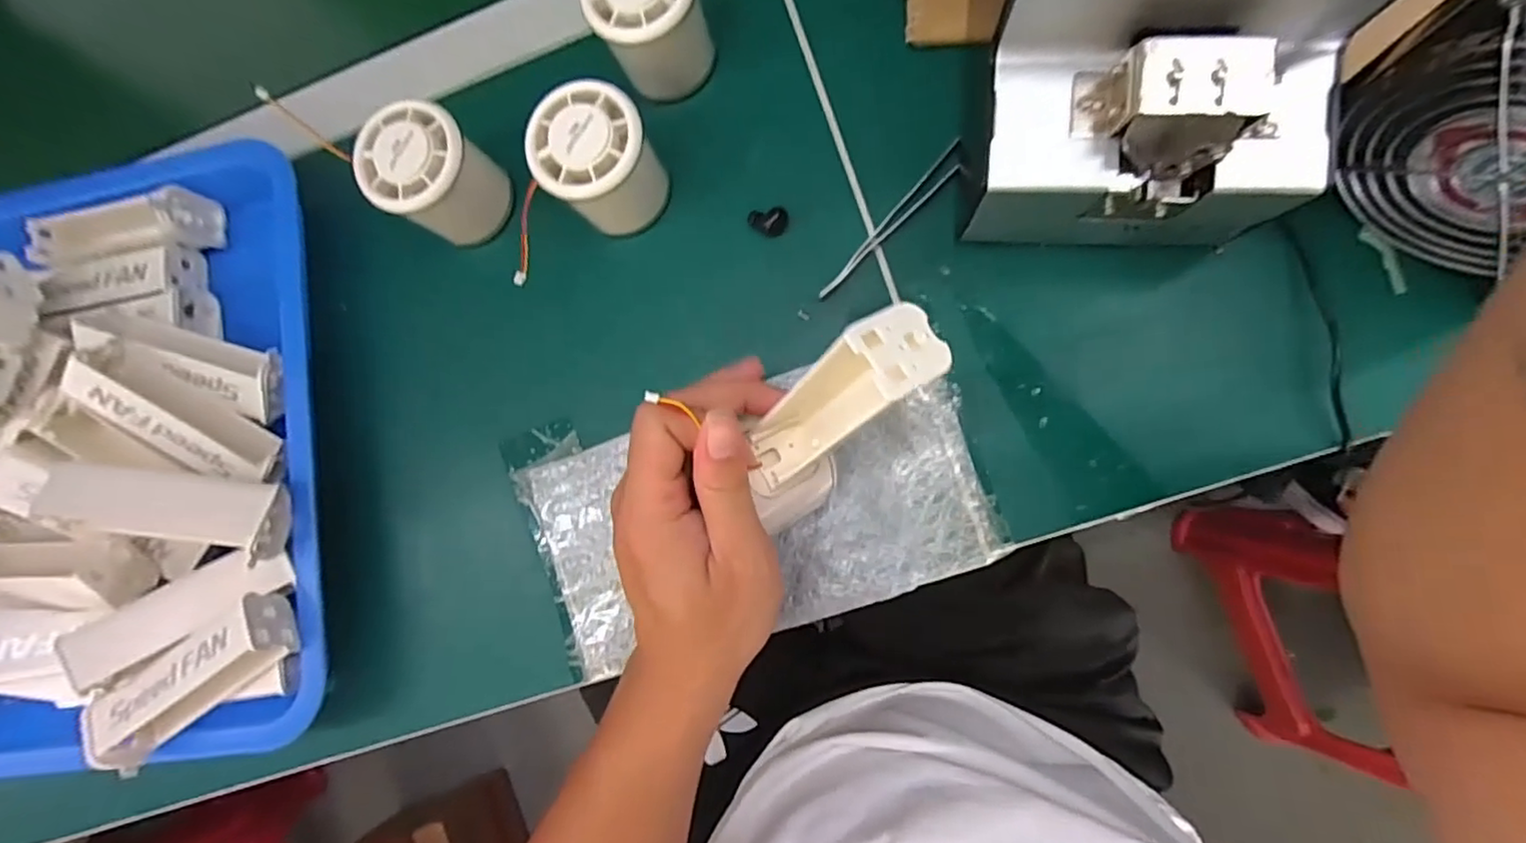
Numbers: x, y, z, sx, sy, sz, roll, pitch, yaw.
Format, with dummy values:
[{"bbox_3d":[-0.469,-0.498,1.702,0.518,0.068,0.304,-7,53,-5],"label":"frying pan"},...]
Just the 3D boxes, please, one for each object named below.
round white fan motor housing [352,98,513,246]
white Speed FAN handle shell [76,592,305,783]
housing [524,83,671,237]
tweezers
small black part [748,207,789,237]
[{"bbox_3d":[-0.178,-0.131,0.352,0.052,0.057,0.058,33,90,10],"label":"round white fan motor housing"},{"bbox_3d":[-0.292,0.132,0.335,0.104,0.028,0.037,-37,82,4],"label":"white Speed FAN handle shell"},{"bbox_3d":[-0.085,-0.133,0.336,0.056,0.055,0.054,-1,85,8],"label":"housing"},{"bbox_3d":[0.068,-0.102,0.338,0.011,0.013,0.102,43,92,9],"label":"tweezers"},{"bbox_3d":[0.003,-0.107,0.351,0.021,0.010,0.012,-5,85,8],"label":"small black part"}]

